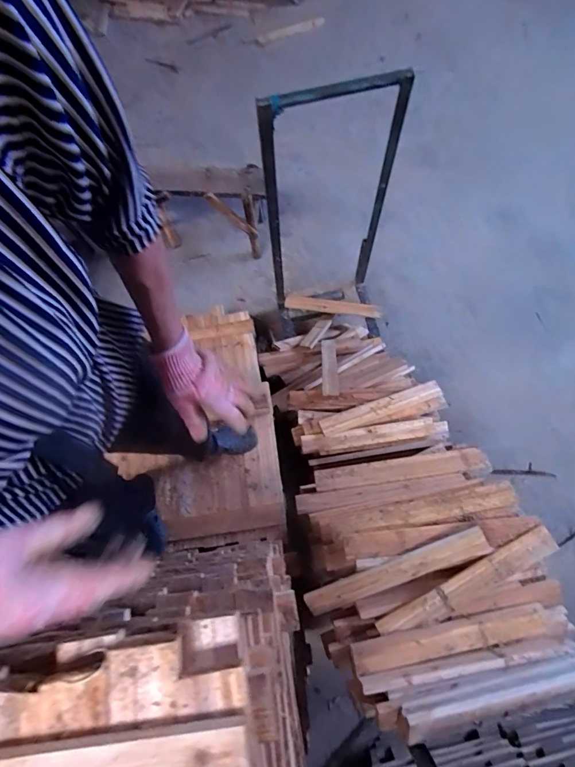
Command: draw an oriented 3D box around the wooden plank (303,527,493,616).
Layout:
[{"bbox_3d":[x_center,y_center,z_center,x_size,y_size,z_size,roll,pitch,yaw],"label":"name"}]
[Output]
[{"bbox_3d":[0.268,0.474,1.005,0.466,0.025,0.071,-23,85,7],"label":"wooden plank"}]

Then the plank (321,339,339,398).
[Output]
[{"bbox_3d":[0.178,-0.073,1.716,0.067,0.030,0.418,4,33,2],"label":"plank"}]

